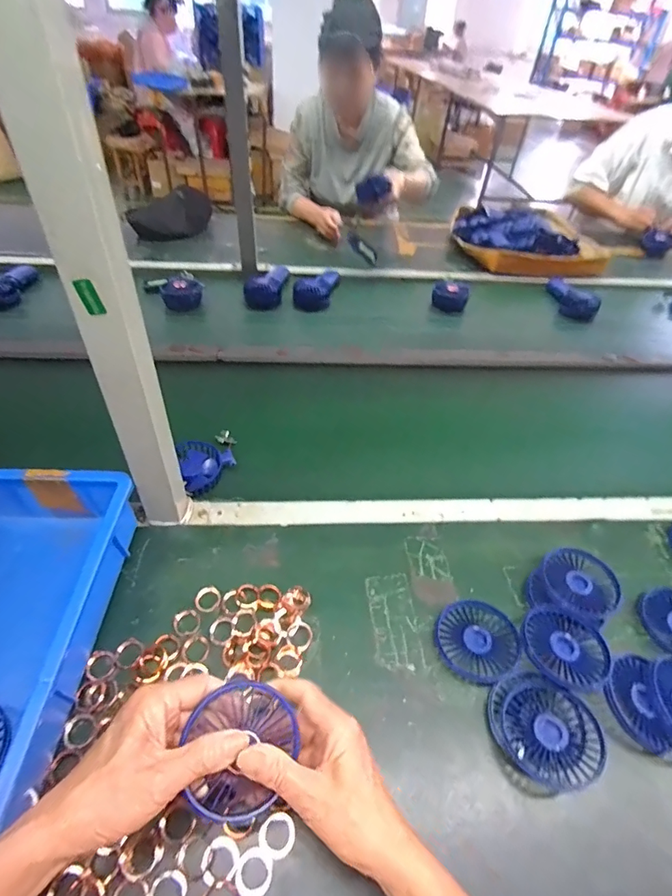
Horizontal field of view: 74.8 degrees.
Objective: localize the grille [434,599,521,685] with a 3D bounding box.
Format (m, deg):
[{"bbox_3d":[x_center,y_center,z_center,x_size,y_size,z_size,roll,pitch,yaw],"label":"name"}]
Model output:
[{"bbox_3d":[0.154,0.209,0.480,0.084,0.012,0.084,2,46,-2],"label":"grille"}]

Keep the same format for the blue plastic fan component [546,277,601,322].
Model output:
[{"bbox_3d":[0.580,-0.384,1.104,0.070,0.051,0.162,-3,46,-8],"label":"blue plastic fan component"}]

